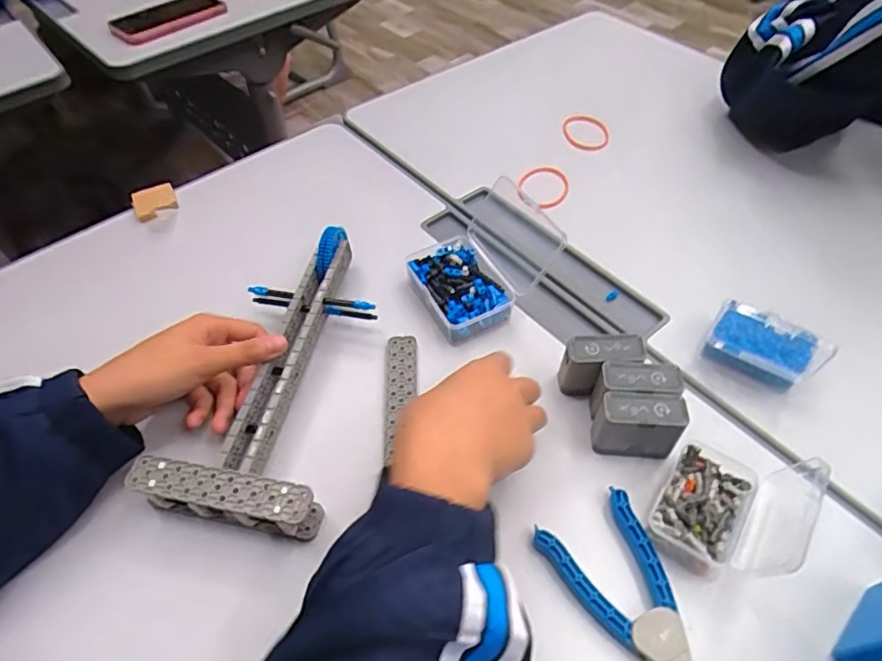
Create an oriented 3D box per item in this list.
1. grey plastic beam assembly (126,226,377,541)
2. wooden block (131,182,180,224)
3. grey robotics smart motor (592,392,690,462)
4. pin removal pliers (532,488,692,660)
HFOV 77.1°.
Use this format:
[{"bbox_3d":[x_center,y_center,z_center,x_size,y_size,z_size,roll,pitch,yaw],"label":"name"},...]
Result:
[{"bbox_3d":[-0.124,0.025,0.438,0.127,0.048,0.249,6,51,6],"label":"grey plastic beam assembly"},{"bbox_3d":[-0.307,-0.138,0.594,0.044,0.012,0.046,-23,55,-17],"label":"wooden block"},{"bbox_3d":[0.137,0.068,0.397,0.059,0.052,0.024,5,52,4],"label":"grey robotics smart motor"},{"bbox_3d":[0.122,0.168,0.341,0.066,0.015,0.128,-24,55,-17],"label":"pin removal pliers"}]

